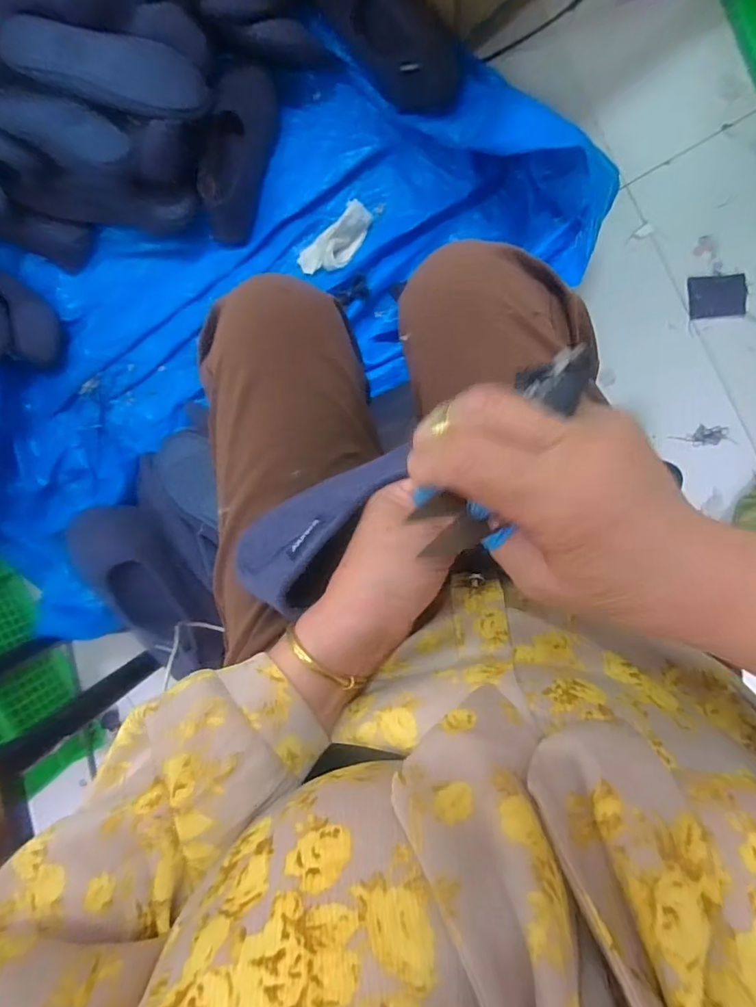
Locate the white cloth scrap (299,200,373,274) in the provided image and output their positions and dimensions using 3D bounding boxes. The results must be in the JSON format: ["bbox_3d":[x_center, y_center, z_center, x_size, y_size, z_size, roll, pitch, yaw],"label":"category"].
[{"bbox_3d":[-0.063,-0.408,0.769,0.131,0.033,0.056,-36,91,9],"label":"white cloth scrap"}]

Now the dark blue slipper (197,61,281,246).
[{"bbox_3d":[-0.217,-0.536,0.756,0.076,0.084,0.242,17,98,4],"label":"dark blue slipper"}]

